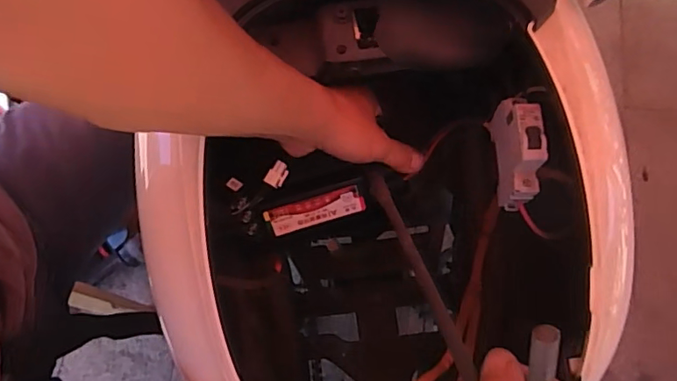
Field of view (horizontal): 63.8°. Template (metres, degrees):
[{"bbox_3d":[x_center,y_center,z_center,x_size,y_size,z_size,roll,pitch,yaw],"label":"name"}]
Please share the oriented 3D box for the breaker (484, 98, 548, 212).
[{"bbox_3d":[0.134,-0.031,0.411,0.023,0.061,0.075,-1,70,1],"label":"breaker"}]

